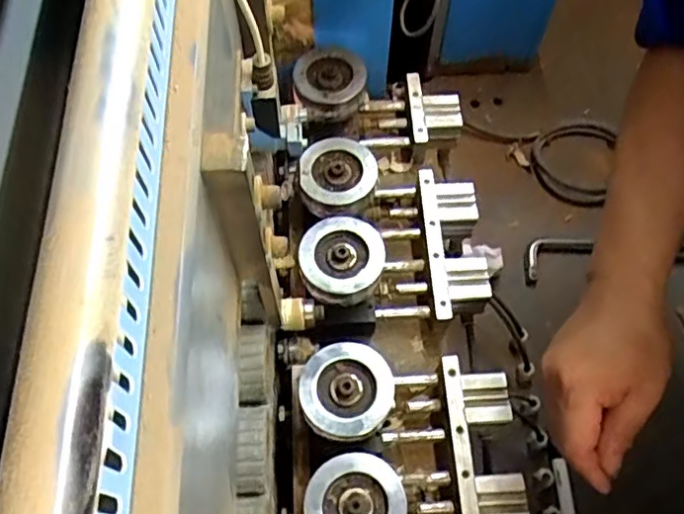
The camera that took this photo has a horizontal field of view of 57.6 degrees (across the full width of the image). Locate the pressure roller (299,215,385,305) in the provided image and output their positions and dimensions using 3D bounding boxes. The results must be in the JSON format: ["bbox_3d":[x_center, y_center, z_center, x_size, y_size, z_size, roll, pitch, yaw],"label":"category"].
[{"bbox_3d":[0.000,0.000,0.539,0.068,0.023,0.075,14,64,7],"label":"pressure roller"}]

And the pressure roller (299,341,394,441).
[{"bbox_3d":[0.004,0.105,0.487,0.069,0.020,0.071,0,64,0],"label":"pressure roller"}]

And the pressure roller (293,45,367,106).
[{"bbox_3d":[-0.012,-0.182,0.625,0.073,0.019,0.072,-9,64,-5],"label":"pressure roller"}]

